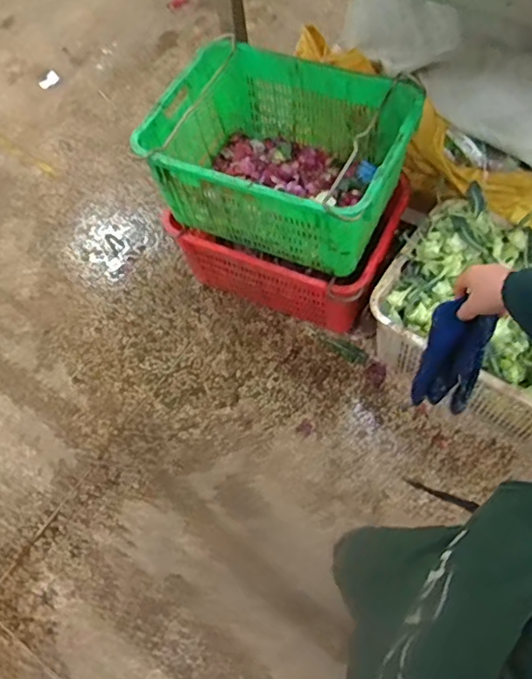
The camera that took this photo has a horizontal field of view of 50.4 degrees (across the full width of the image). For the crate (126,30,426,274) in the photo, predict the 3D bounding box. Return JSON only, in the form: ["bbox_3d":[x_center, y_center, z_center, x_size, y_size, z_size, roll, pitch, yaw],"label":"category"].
[{"bbox_3d":[0.032,-0.449,1.390,0.603,0.283,0.432,19,67,15],"label":"crate"}]

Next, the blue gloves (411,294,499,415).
[{"bbox_3d":[0.284,0.038,0.876,0.094,0.291,0.033,35,69,22],"label":"blue gloves"}]

